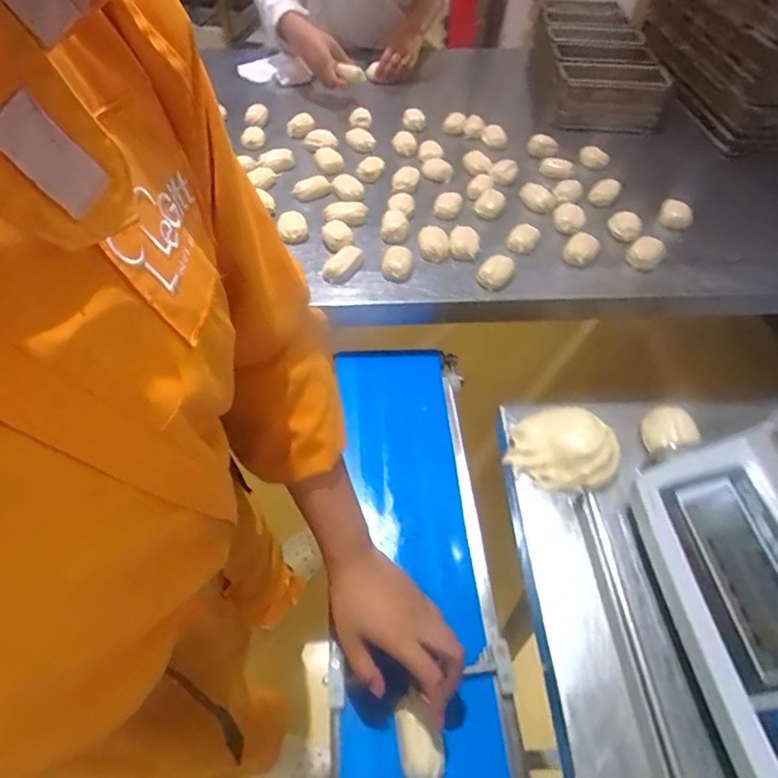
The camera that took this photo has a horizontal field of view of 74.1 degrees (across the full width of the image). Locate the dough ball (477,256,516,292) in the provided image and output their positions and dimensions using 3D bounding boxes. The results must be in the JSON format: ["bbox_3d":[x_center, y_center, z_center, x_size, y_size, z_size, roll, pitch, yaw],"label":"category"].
[{"bbox_3d":[0.150,-0.161,0.725,0.048,0.033,0.041,10,51,7],"label":"dough ball"}]

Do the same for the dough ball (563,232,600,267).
[{"bbox_3d":[0.289,-0.208,0.780,0.045,0.044,0.045,1,50,-1],"label":"dough ball"}]

